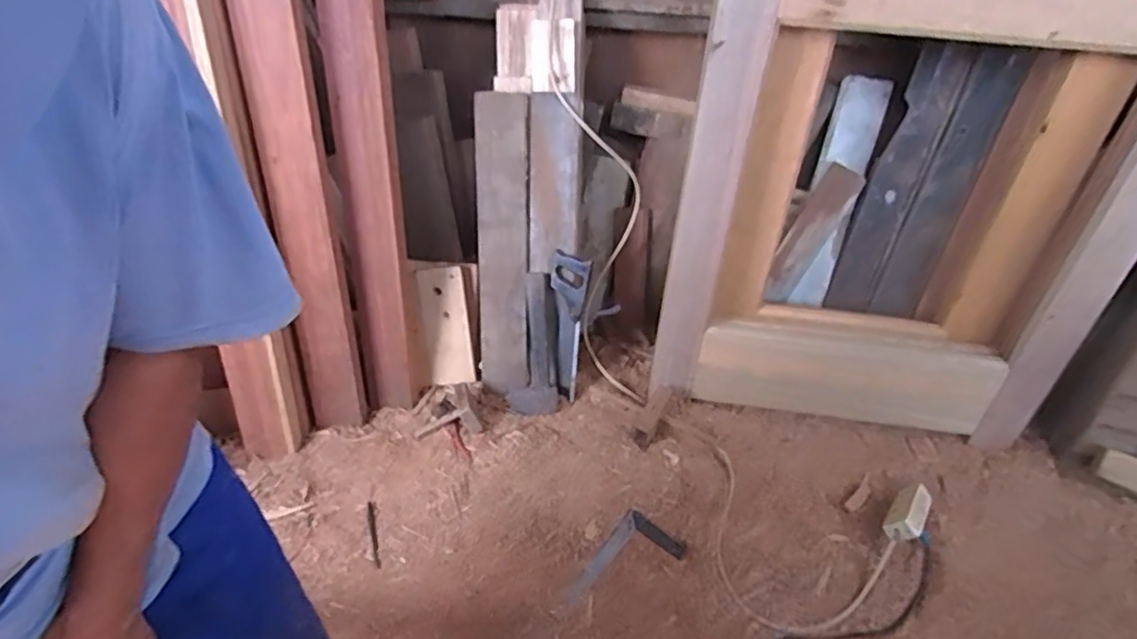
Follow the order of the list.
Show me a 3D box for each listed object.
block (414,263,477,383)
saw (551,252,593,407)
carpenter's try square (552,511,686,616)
[{"bbox_3d":[-0.294,0.017,1.489,0.117,0.272,0.016,-5,7,12],"label":"block"},{"bbox_3d":[-0.001,0.016,1.437,0.081,0.333,0.030,3,12,1],"label":"saw"},{"bbox_3d":[0.101,0.490,1.205,0.128,0.007,0.254,31,52,26],"label":"carpenter's try square"}]

